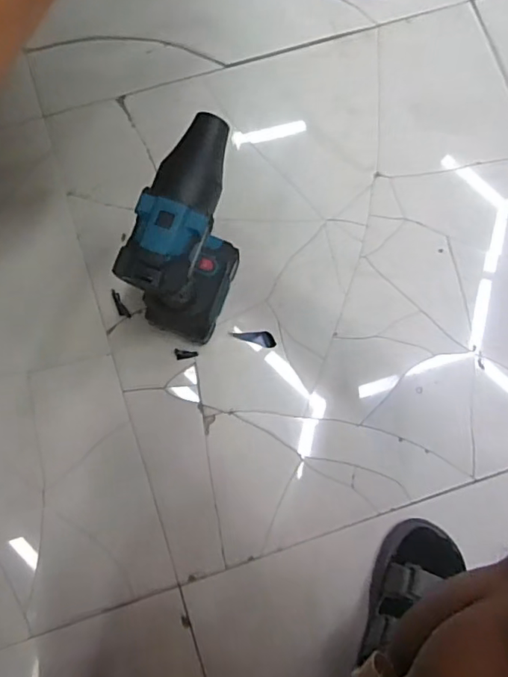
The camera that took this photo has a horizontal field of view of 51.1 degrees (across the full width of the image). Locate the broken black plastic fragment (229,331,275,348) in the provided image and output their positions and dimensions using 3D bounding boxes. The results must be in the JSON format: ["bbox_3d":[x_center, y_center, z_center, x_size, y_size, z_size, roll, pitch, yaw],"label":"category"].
[{"bbox_3d":[0.000,-0.003,0.641,0.056,0.011,0.018,18,81,1],"label":"broken black plastic fragment"}]

